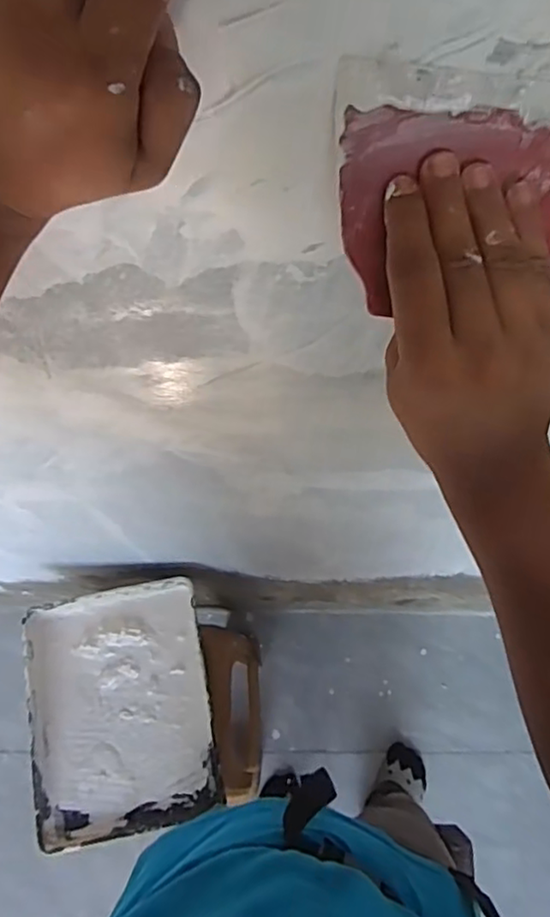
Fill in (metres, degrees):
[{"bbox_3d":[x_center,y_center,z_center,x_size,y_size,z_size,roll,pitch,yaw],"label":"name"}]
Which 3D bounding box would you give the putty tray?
[{"bbox_3d":[-0.245,0.392,1.001,0.278,0.044,0.363,-10,67,-3],"label":"putty tray"}]

